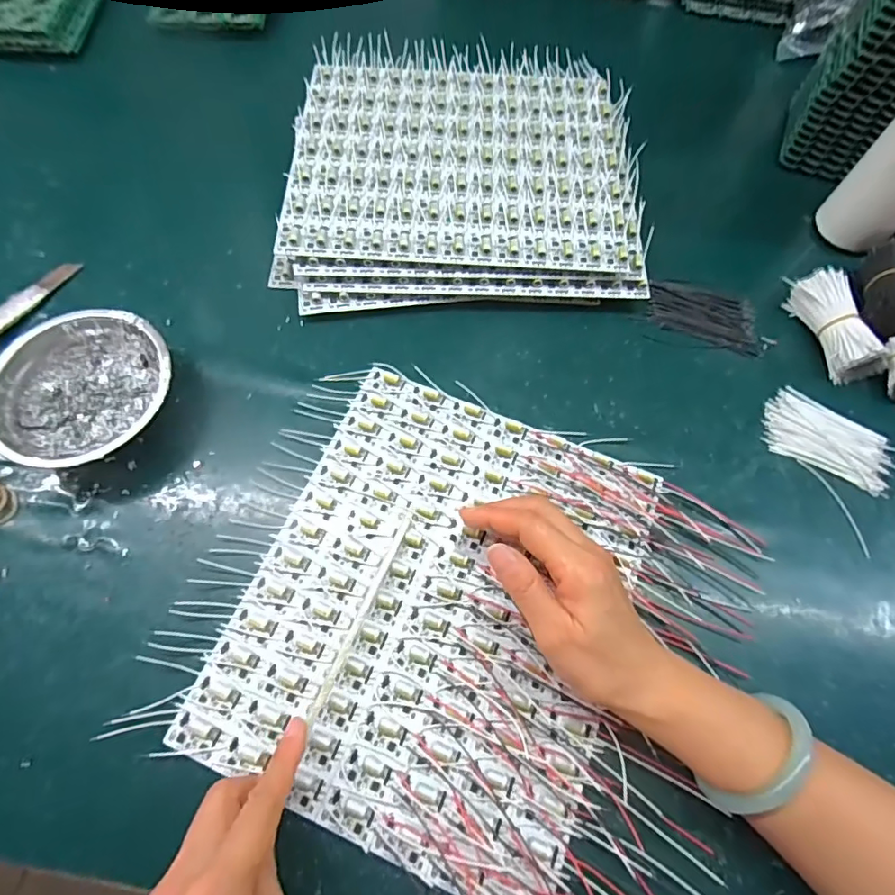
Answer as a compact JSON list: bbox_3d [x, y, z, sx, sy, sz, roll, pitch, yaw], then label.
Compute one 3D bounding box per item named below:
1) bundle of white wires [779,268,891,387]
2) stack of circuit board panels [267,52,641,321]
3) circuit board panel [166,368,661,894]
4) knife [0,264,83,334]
[{"bbox_3d":[0.322,-0.102,0.432,0.033,0.036,0.095,-14,69,-6],"label":"bundle of white wires"},{"bbox_3d":[0.009,-0.256,0.483,0.317,0.040,0.284,-1,68,-2],"label":"stack of circuit board panels"},{"bbox_3d":[-0.002,0.102,0.353,0.241,0.013,0.281,22,69,7],"label":"circuit board panel"},{"bbox_3d":[-0.359,-0.125,0.443,0.022,0.010,0.103,32,71,12],"label":"knife"}]

